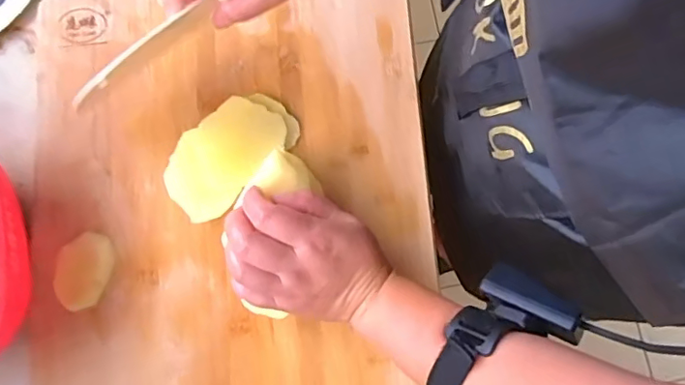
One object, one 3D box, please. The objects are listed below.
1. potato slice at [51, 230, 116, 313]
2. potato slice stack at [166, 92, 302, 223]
[{"bbox_3d":[-0.215,0.065,0.453,0.042,0.005,0.063,14,79,-1],"label":"potato slice"},{"bbox_3d":[-0.096,-0.034,0.462,0.062,0.032,0.120,42,80,5],"label":"potato slice stack"}]

